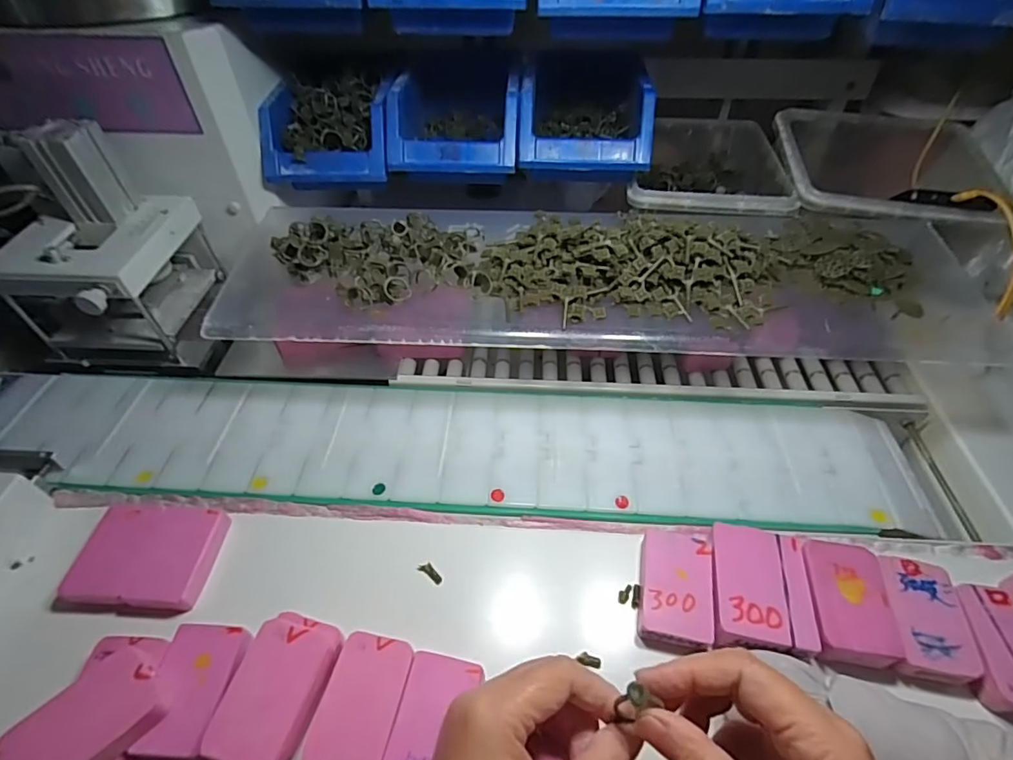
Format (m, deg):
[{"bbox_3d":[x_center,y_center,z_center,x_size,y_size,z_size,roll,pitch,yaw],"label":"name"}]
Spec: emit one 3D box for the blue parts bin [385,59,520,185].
[{"bbox_3d":[-0.050,-0.277,0.531,0.121,0.068,0.183,0,48,1],"label":"blue parts bin"}]

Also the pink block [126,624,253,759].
[{"bbox_3d":[-0.185,0.188,0.306,0.044,0.024,0.074,0,48,1],"label":"pink block"}]

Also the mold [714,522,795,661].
[{"bbox_3d":[0.161,0.137,0.342,0.043,0.017,0.080,10,49,9],"label":"mold"}]

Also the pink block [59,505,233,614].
[{"bbox_3d":[-0.254,0.122,0.361,0.089,0.015,0.067,2,49,2],"label":"pink block"}]

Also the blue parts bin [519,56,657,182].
[{"bbox_3d":[0.078,-0.268,0.516,0.123,0.063,0.151,3,49,4],"label":"blue parts bin"}]

